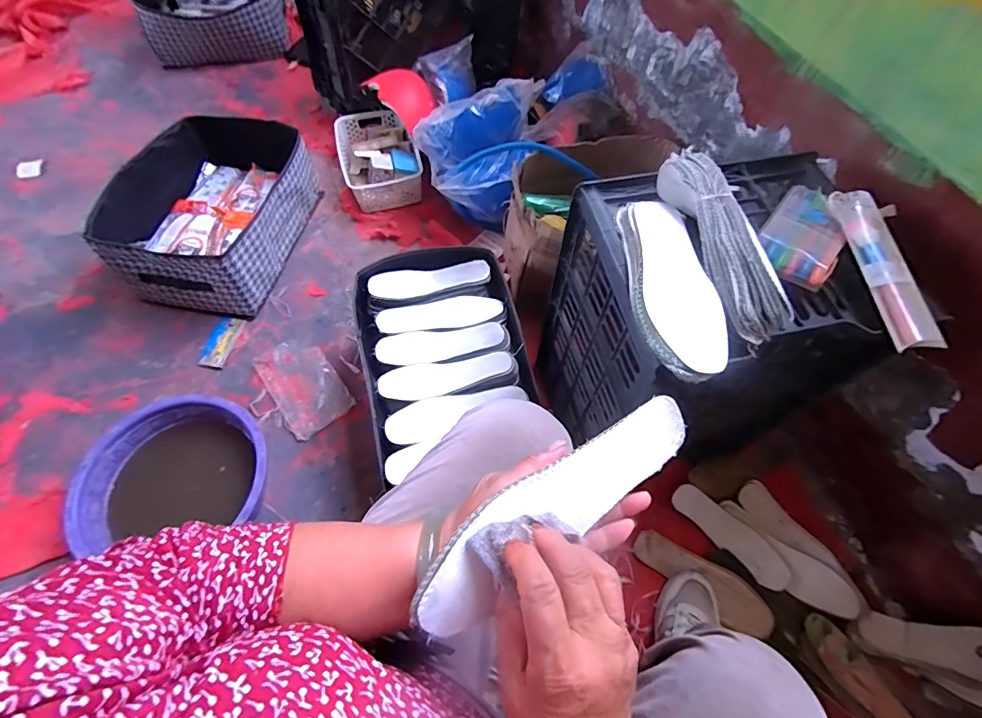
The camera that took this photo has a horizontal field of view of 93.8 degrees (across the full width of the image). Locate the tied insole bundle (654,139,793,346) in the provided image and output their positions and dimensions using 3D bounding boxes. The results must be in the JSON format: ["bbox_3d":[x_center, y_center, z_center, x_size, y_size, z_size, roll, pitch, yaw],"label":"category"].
[{"bbox_3d":[0.242,-0.131,0.488,0.061,0.054,0.238,-7,61,-6],"label":"tied insole bundle"}]

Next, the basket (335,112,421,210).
[{"bbox_3d":[-0.301,-0.537,1.225,0.194,0.096,0.301,-14,62,-10],"label":"basket"}]

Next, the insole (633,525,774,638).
[{"bbox_3d":[0.353,0.367,0.764,0.232,0.017,0.075,36,75,15],"label":"insole"}]

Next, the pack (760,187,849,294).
[{"bbox_3d":[0.365,-0.146,0.533,0.083,0.022,0.132,35,65,16],"label":"pack"}]

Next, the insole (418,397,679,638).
[{"bbox_3d":[0.048,0.099,0.316,0.227,0.006,0.061,-34,110,-15],"label":"insole"}]

